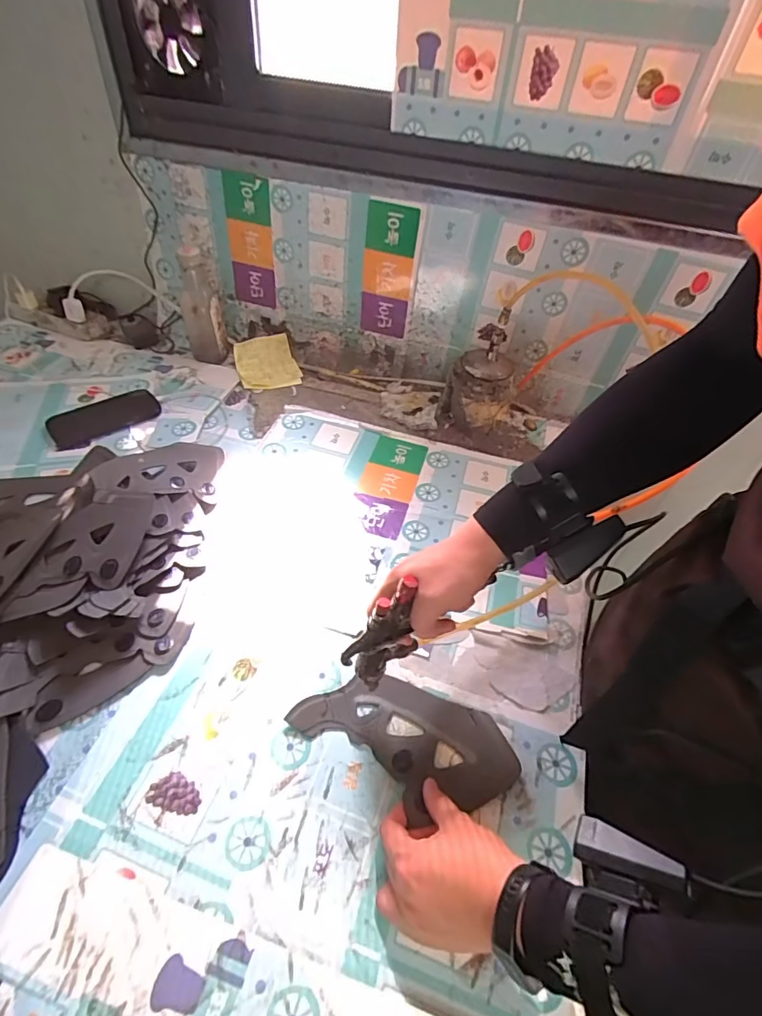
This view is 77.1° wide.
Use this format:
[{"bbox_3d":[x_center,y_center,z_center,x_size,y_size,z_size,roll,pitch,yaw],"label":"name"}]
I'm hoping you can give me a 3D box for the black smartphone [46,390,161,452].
[{"bbox_3d":[-0.463,-0.154,0.803,0.168,0.013,0.098,-29,56,-27],"label":"black smartphone"}]

